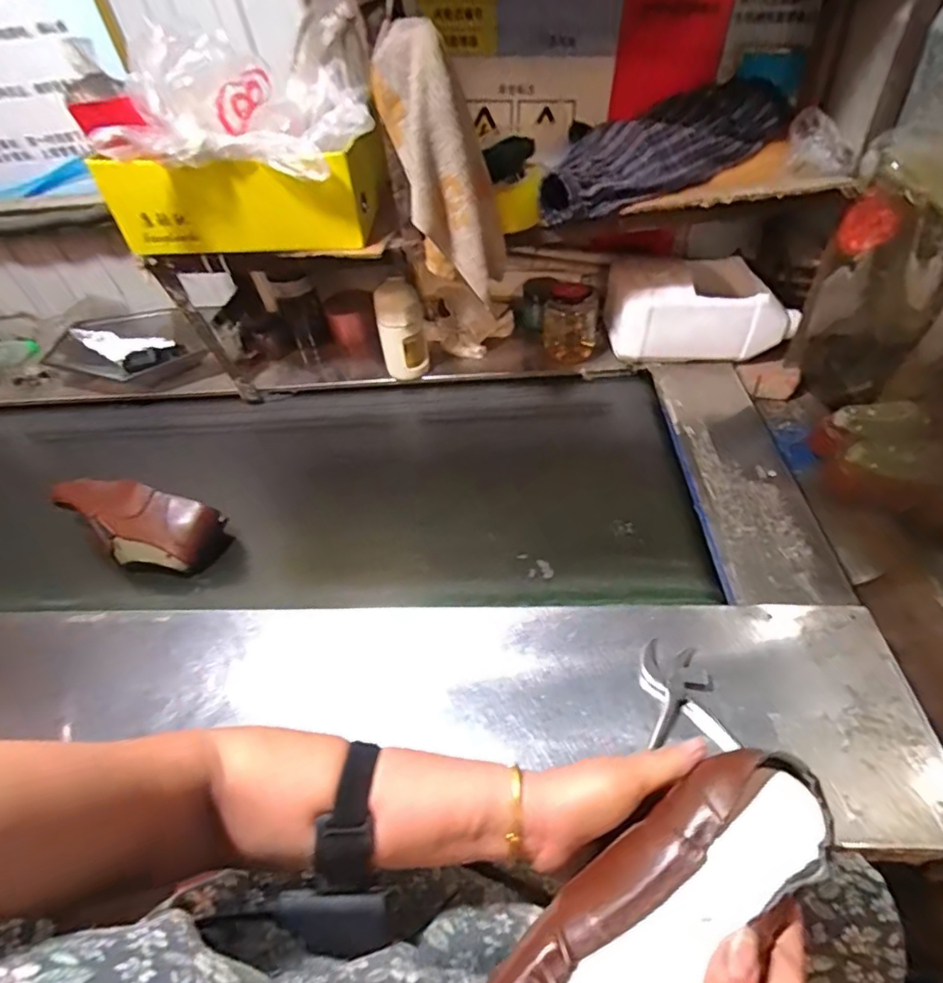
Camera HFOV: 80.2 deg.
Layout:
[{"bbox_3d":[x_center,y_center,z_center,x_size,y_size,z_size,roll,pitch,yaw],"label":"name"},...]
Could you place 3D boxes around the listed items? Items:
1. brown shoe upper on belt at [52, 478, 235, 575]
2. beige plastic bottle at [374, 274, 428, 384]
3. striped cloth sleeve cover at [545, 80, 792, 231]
[{"bbox_3d":[-0.455,0.036,0.750,0.232,0.078,0.093,19,51,6],"label":"brown shoe upper on belt"},{"bbox_3d":[-0.115,-0.263,0.954,0.074,0.176,0.061,-7,46,0],"label":"beige plastic bottle"},{"bbox_3d":[0.257,-0.482,0.783,0.396,0.082,0.125,-29,50,-19],"label":"striped cloth sleeve cover"}]

